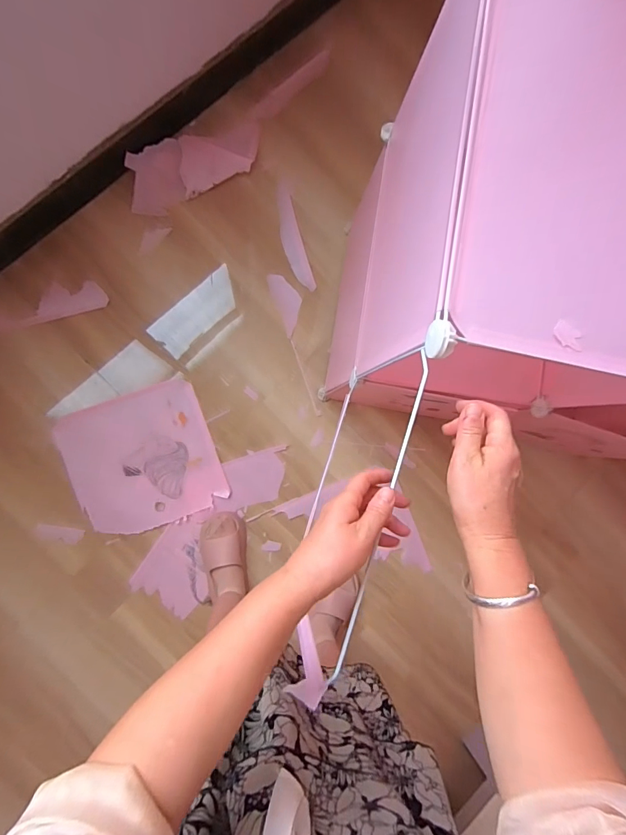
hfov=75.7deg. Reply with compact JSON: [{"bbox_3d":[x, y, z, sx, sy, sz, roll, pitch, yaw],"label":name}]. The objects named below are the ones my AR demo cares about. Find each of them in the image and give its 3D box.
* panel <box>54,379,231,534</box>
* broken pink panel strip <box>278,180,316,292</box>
[{"bbox_3d":[-0.421,0.106,1.005,0.335,0.016,0.330,-20,92,-9],"label":"panel"},{"bbox_3d":[-0.056,-0.484,1.075,0.056,0.017,0.291,-15,91,-9],"label":"broken pink panel strip"}]

